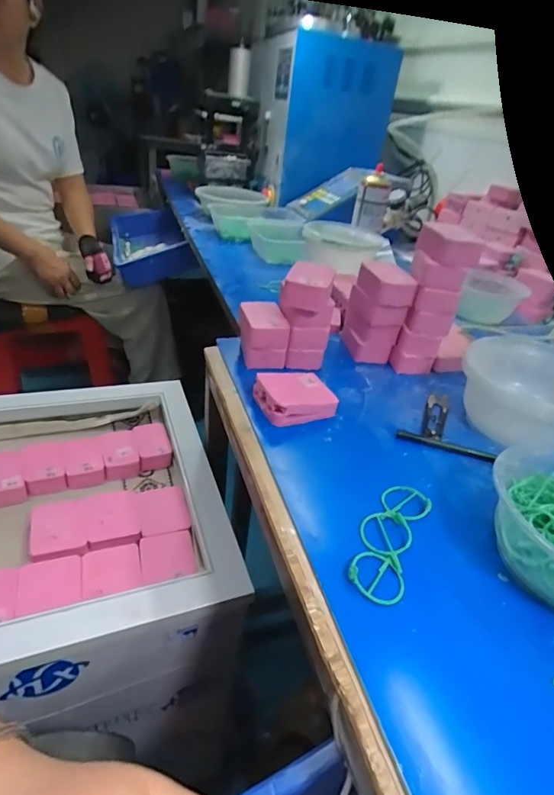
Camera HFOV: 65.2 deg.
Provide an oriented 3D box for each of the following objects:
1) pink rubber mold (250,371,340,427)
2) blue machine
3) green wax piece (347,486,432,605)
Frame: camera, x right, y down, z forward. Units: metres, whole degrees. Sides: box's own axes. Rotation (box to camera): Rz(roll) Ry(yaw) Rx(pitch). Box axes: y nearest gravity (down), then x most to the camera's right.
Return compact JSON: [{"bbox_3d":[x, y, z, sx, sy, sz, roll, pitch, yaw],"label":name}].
[{"bbox_3d":[0.018,0.000,0.438,0.070,0.033,0.056,-10,37,-23],"label":"pink rubber mold"},{"bbox_3d":[0.104,-0.717,1.146,0.277,0.332,0.257,-9,38,-24],"label":"blue machine"},{"bbox_3d":[0.082,0.099,0.315,0.040,0.009,0.111,21,36,20],"label":"green wax piece"}]

